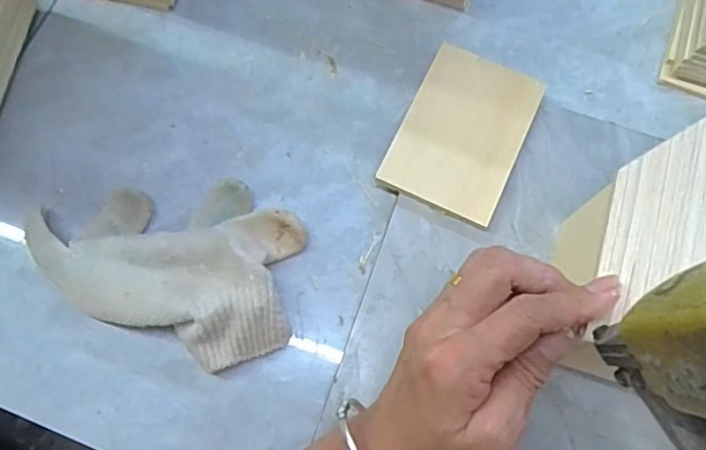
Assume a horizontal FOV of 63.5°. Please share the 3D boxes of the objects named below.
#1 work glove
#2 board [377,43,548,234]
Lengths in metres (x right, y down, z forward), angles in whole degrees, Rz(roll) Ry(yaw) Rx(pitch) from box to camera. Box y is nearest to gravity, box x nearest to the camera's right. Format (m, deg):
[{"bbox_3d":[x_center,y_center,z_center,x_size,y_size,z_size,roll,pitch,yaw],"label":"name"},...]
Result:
[{"bbox_3d":[-0.103,0.015,0.333,0.153,0.031,0.100,23,72,7],"label":"work glove"},{"bbox_3d":[0.069,-0.059,0.357,0.073,0.005,0.105,25,73,5],"label":"board"}]

